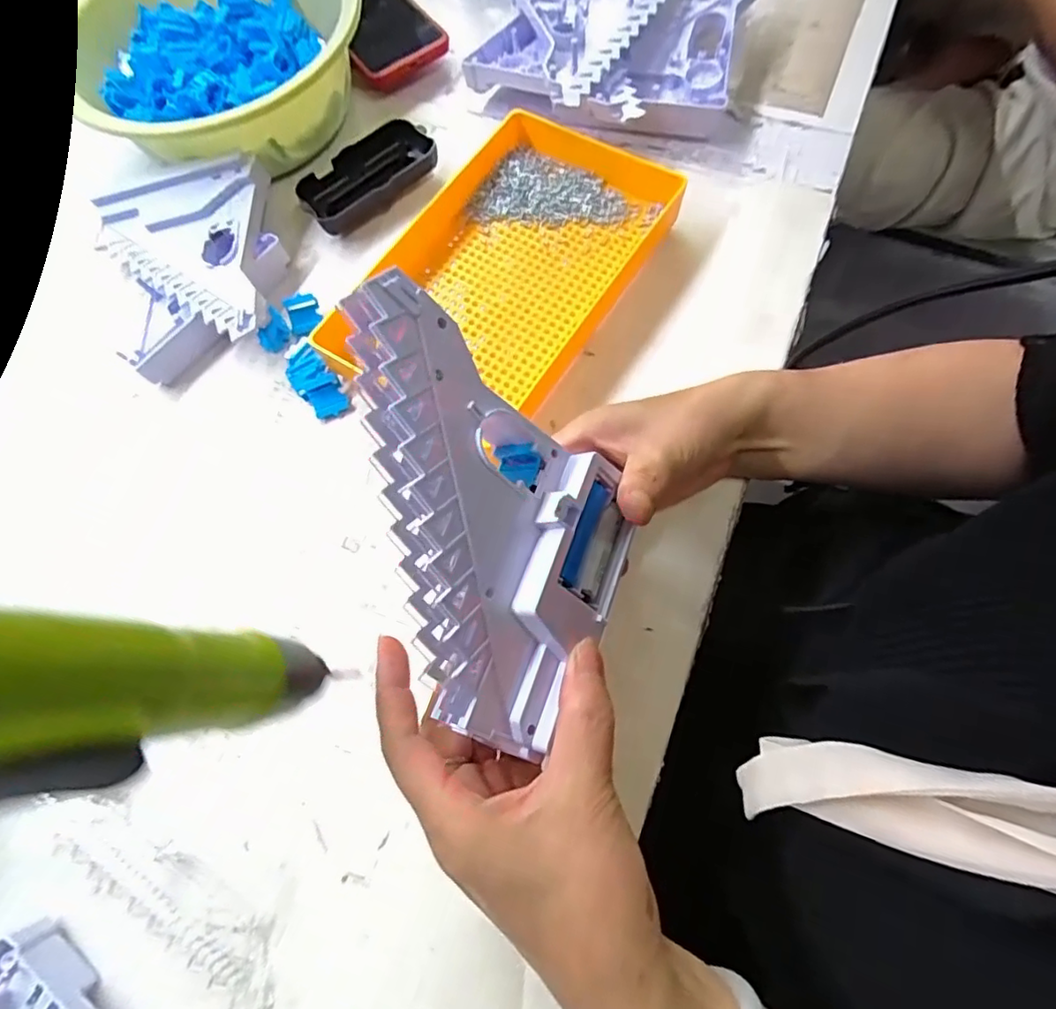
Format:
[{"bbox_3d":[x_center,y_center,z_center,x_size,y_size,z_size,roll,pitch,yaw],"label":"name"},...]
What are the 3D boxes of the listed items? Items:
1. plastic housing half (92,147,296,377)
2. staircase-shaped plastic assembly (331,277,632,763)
[{"bbox_3d":[-0.246,-0.171,0.425,0.128,0.047,0.160,-14,70,0],"label":"plastic housing half"},{"bbox_3d":[-0.013,0.001,0.260,0.103,0.055,0.184,-19,98,-35],"label":"staircase-shaped plastic assembly"}]

